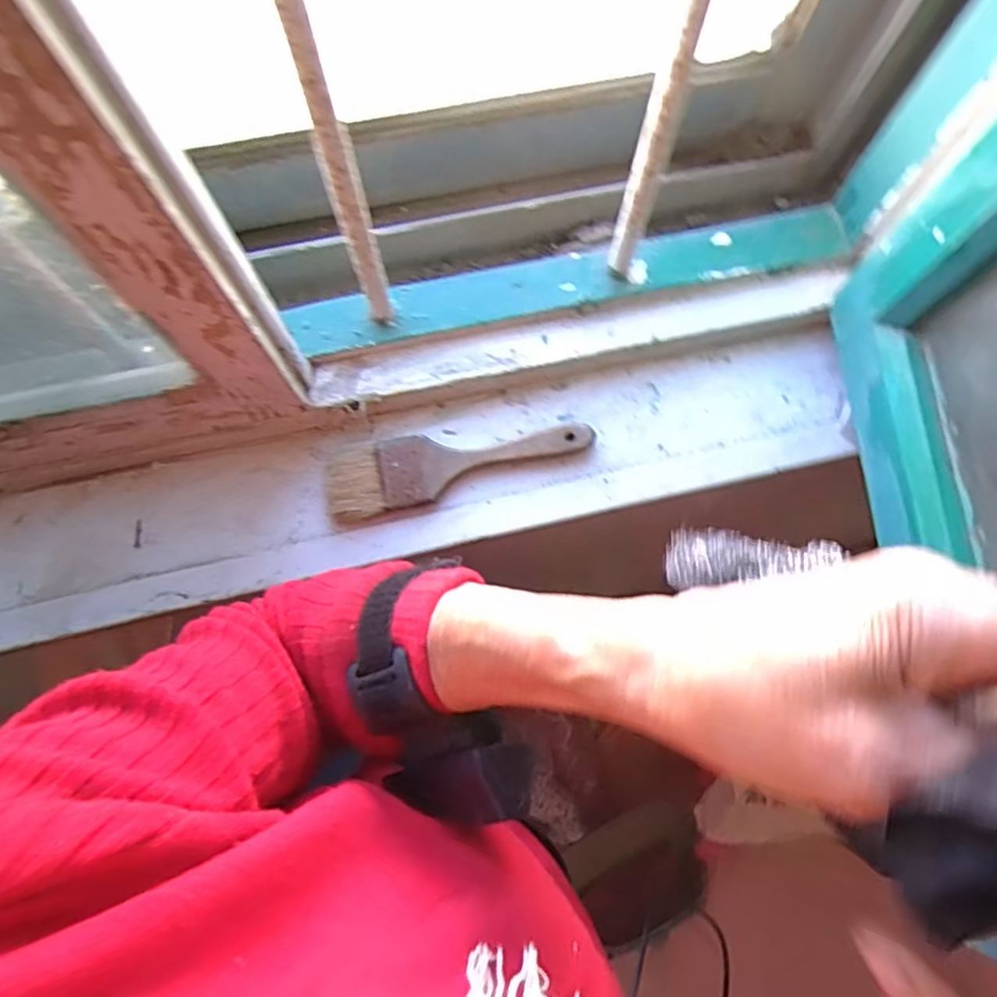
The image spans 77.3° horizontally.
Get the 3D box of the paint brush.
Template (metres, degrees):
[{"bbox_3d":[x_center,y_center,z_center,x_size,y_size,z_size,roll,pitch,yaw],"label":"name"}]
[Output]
[{"bbox_3d":[-0.024,-0.026,0.412,0.172,0.016,0.045,-13,76,-5],"label":"paint brush"}]

